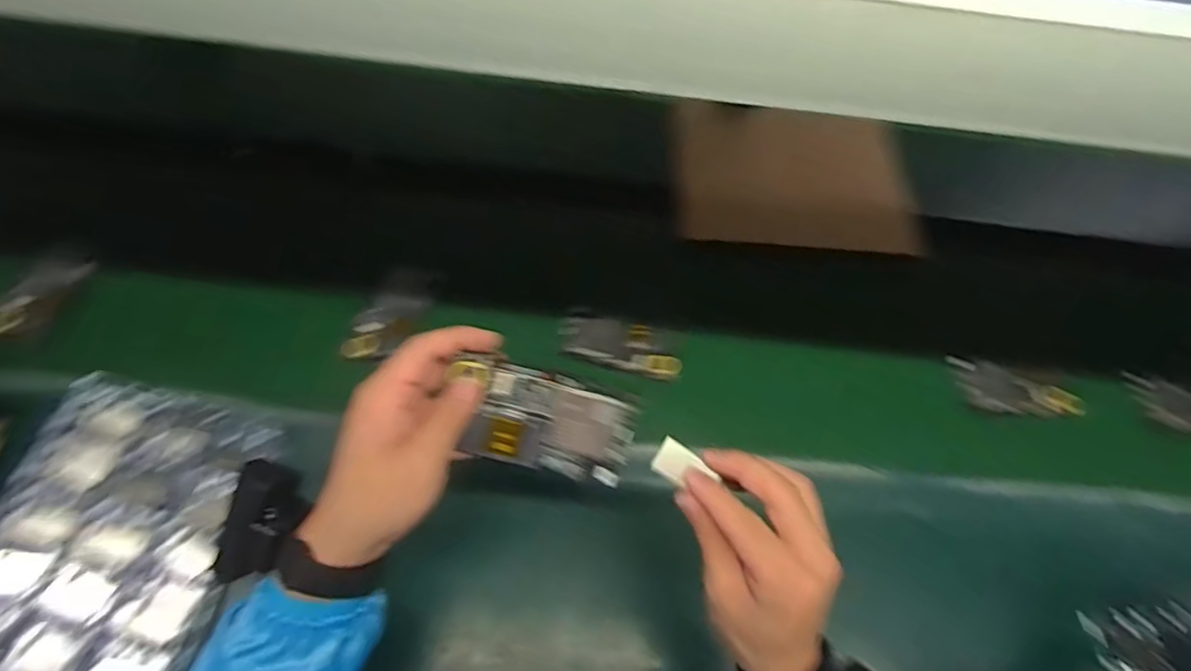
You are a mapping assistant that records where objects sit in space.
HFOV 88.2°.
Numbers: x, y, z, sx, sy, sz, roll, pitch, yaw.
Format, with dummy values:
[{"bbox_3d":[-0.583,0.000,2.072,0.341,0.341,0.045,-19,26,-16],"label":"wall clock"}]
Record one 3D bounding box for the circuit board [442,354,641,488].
[{"bbox_3d":[-0.035,0.057,0.405,0.119,0.013,0.062,15,93,-9],"label":"circuit board"}]

